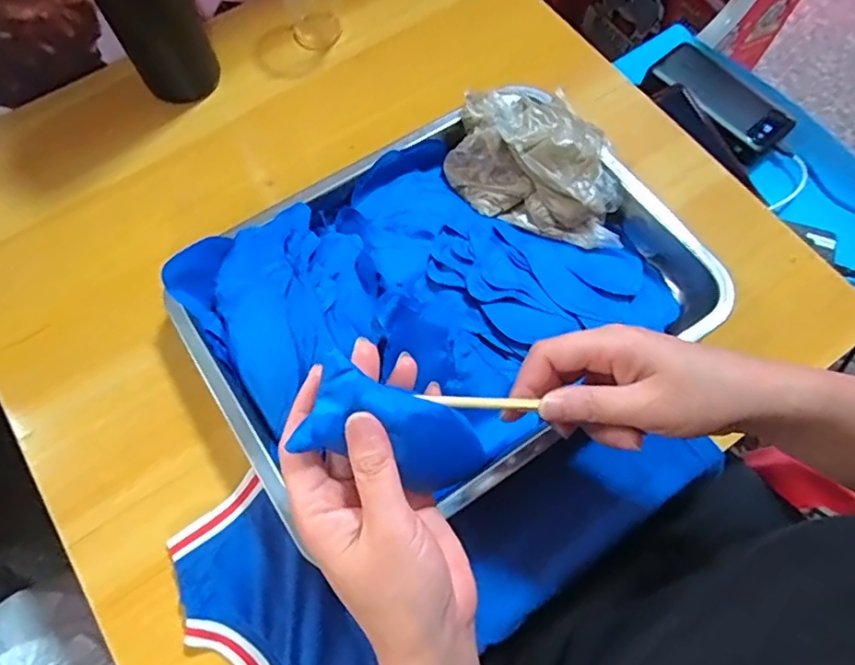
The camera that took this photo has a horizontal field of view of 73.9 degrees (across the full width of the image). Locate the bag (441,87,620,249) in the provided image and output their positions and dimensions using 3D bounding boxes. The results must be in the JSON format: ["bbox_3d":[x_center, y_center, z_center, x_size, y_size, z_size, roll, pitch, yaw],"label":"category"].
[{"bbox_3d":[0.089,-0.141,0.444,0.141,0.038,0.116,16,69,5],"label":"bag"}]

